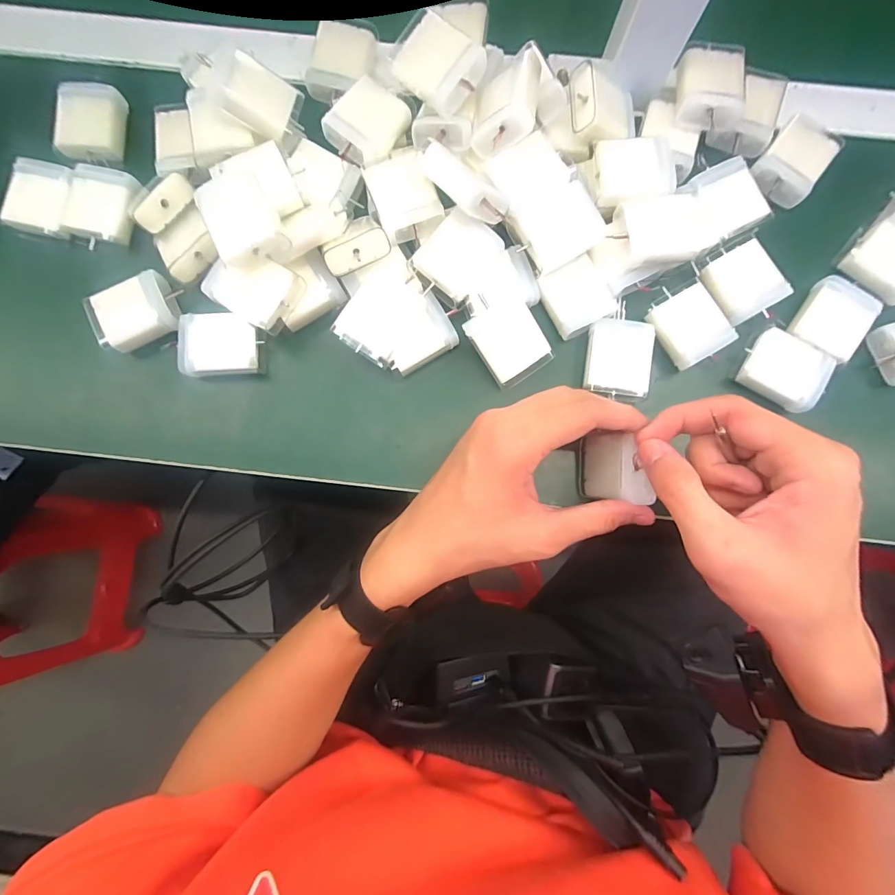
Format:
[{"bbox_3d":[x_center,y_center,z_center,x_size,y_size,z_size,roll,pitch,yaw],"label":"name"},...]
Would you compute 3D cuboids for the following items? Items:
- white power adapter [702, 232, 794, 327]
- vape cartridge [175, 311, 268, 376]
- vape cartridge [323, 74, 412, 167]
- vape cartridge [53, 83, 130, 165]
[{"bbox_3d":[0.205,-0.116,0.293,0.045,0.020,0.052,-28,83,-3],"label":"white power adapter"},{"bbox_3d":[-0.154,-0.070,0.288,0.052,0.023,0.041,-6,82,0],"label":"vape cartridge"},{"bbox_3d":[-0.053,-0.221,0.286,0.041,0.017,0.050,36,84,5],"label":"vape cartridge"},{"bbox_3d":[-0.256,-0.232,0.301,0.036,0.021,0.053,4,84,0],"label":"vape cartridge"}]

